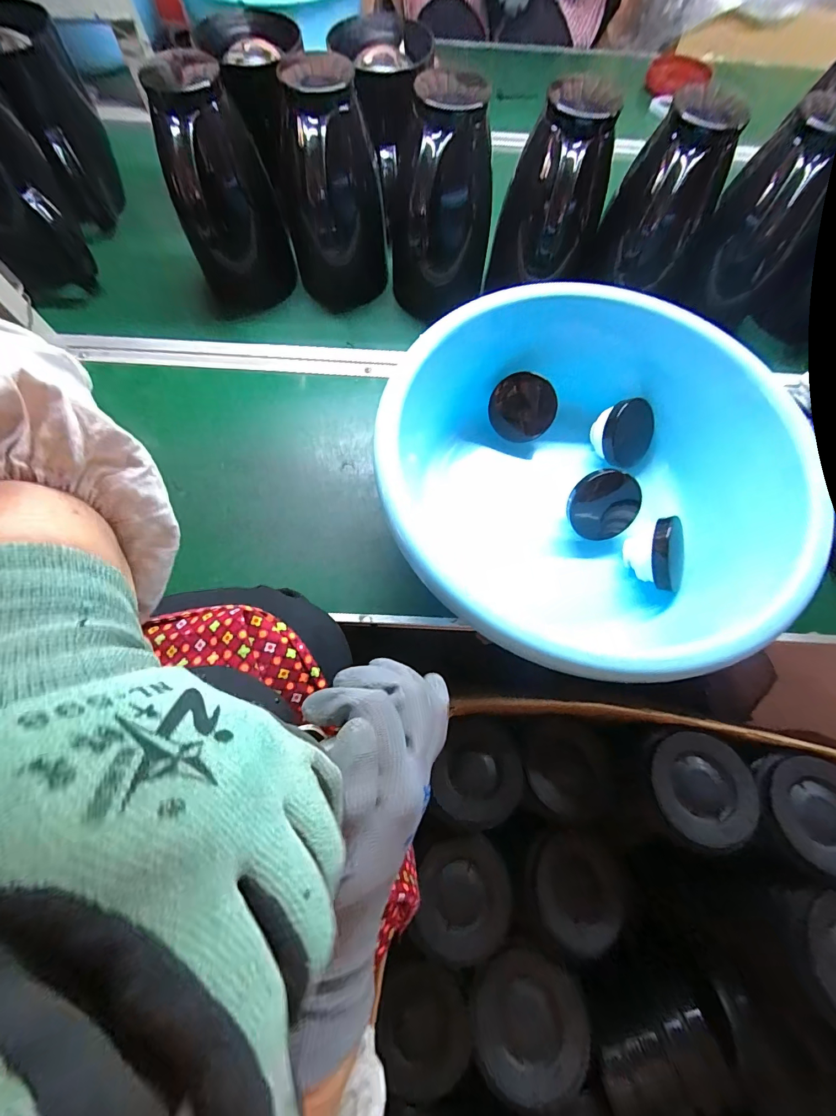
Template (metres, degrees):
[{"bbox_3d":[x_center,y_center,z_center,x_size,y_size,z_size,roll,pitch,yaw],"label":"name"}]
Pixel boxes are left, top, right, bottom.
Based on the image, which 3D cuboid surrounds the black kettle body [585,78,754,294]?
[{"bbox_3d":[0.281,-0.404,0.457,0.104,0.153,0.112,32,72,10],"label":"black kettle body"}]

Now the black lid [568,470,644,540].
[{"bbox_3d":[0.209,-0.060,0.461,0.071,0.008,0.080,44,99,25],"label":"black lid"}]

